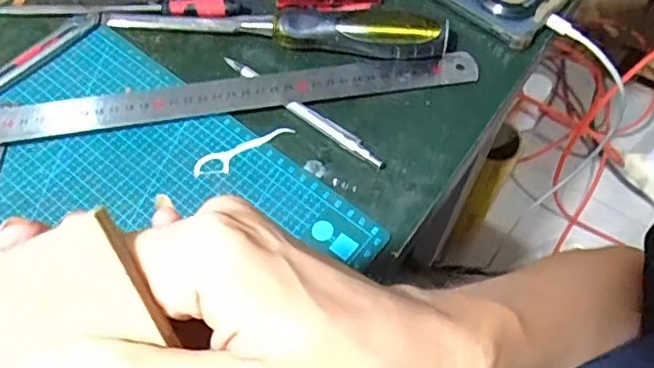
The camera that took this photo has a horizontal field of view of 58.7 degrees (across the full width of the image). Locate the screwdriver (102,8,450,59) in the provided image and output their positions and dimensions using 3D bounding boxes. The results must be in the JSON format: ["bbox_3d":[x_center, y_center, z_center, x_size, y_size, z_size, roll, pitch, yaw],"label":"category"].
[{"bbox_3d":[-0.039,-0.119,0.426,0.249,0.024,0.029,6,63,4],"label":"screwdriver"}]

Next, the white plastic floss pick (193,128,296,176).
[{"bbox_3d":[-0.056,-0.023,0.393,0.073,0.004,0.018,-26,64,-14],"label":"white plastic floss pick"}]

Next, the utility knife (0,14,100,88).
[{"bbox_3d":[-0.222,-0.089,0.422,0.017,0.008,0.128,37,69,19],"label":"utility knife"}]

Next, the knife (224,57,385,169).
[{"bbox_3d":[-0.018,-0.053,0.407,0.140,0.005,0.010,36,69,18],"label":"knife"}]

